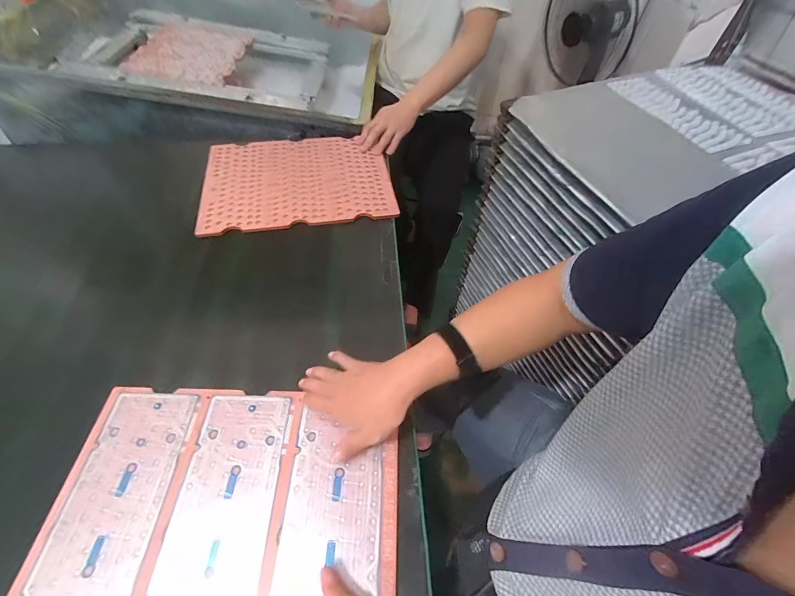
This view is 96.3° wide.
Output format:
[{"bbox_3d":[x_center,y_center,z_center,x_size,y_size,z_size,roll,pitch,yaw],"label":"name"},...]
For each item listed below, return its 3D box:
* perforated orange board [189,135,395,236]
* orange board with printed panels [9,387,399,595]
[{"bbox_3d":[-0.208,-0.253,0.755,0.377,0.017,0.270,-7,55,-8],"label":"perforated orange board"},{"bbox_3d":[-0.193,0.243,0.395,0.380,0.012,0.283,1,54,-2],"label":"orange board with printed panels"}]

